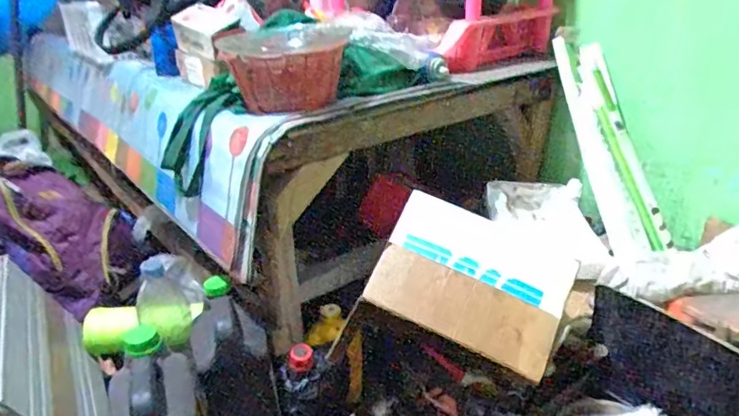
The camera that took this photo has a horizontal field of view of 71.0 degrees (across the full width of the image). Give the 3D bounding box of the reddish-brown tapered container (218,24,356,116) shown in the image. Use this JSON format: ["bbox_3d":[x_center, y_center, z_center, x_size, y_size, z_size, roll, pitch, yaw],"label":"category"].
[{"bbox_3d":[-0.124,-0.217,0.810,0.189,0.099,0.190,-6,25,-5],"label":"reddish-brown tapered container"}]

